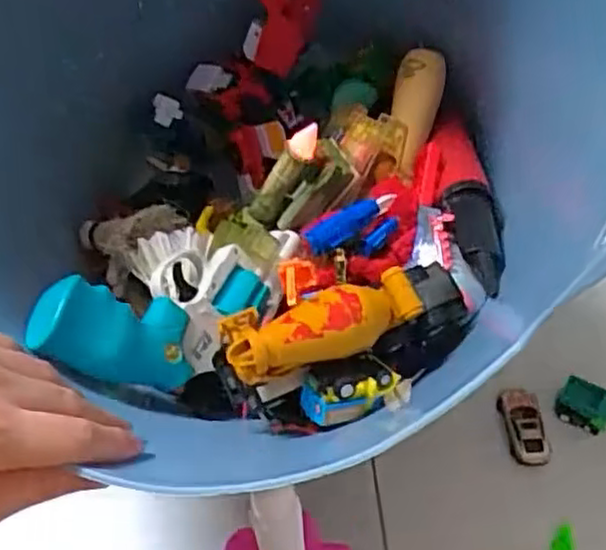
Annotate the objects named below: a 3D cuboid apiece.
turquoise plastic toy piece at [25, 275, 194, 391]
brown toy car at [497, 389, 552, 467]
[{"bbox_3d":[-0.115,0.036,0.436,0.099,0.030,0.055,21,75,-33],"label":"turquoise plastic toy piece"},{"bbox_3d":[0.188,0.130,0.606,0.035,0.021,0.063,-4,50,-1],"label":"brown toy car"}]

